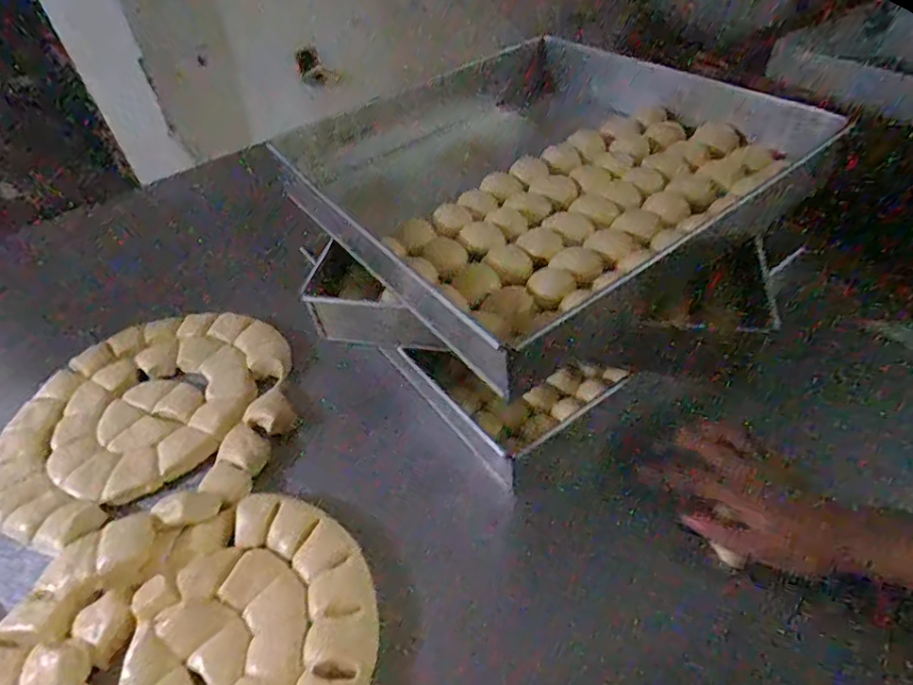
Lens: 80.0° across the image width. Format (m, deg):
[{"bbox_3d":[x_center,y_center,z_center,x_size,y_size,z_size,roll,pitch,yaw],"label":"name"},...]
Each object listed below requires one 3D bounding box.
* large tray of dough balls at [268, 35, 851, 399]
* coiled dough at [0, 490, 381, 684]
[{"bbox_3d":[0.079,-0.191,0.577,0.423,0.054,0.441,-30,49,-21],"label":"large tray of dough balls"},{"bbox_3d":[-0.209,0.235,0.396,0.289,0.027,0.260,5,46,12],"label":"coiled dough"}]

